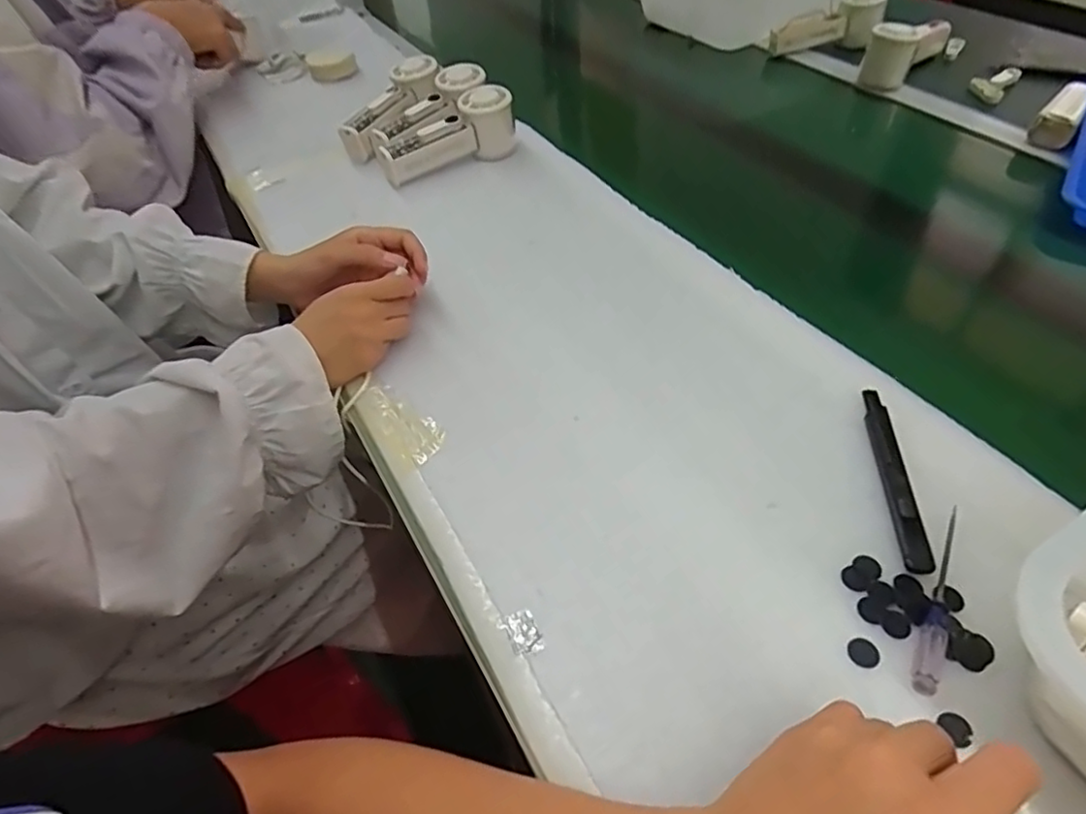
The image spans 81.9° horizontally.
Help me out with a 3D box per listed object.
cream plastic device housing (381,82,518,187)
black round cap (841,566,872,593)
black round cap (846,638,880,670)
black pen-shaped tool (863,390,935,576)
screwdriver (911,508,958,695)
[{"bbox_3d":[-0.103,-0.288,0.674,0.153,0.070,0.044,-22,51,-16],"label":"cream plastic device housing"},{"bbox_3d":[0.174,0.095,0.349,0.014,0.004,0.015,-3,48,4],"label":"black round cap"},{"bbox_3d":[0.166,0.126,0.322,0.016,0.004,0.015,-2,48,2],"label":"black round cap"},{"bbox_3d":[0.218,0.040,0.390,0.015,0.007,0.134,4,49,7],"label":"black pen-shaped tool"},{"bbox_3d":[0.213,0.100,0.335,0.012,0.011,0.115,22,53,21],"label":"screwdriver"}]

